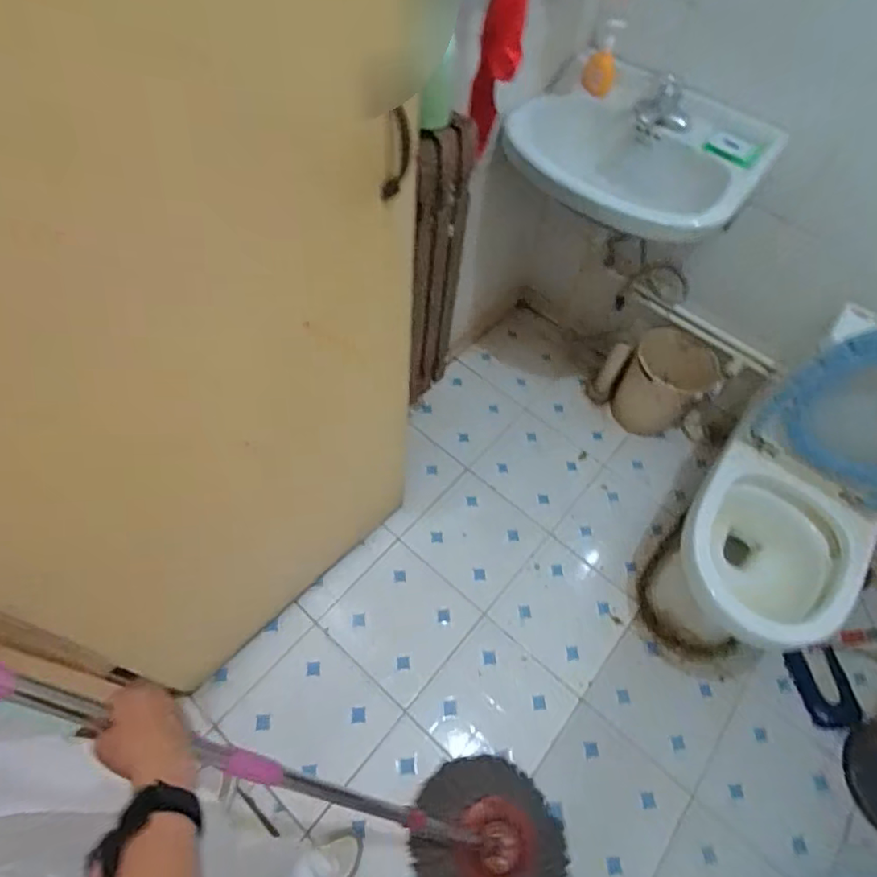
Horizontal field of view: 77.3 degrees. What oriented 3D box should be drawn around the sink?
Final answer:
[{"bbox_3d":[0.395,-0.574,1.158,0.511,0.177,0.371,29,61,12],"label":"sink"}]

